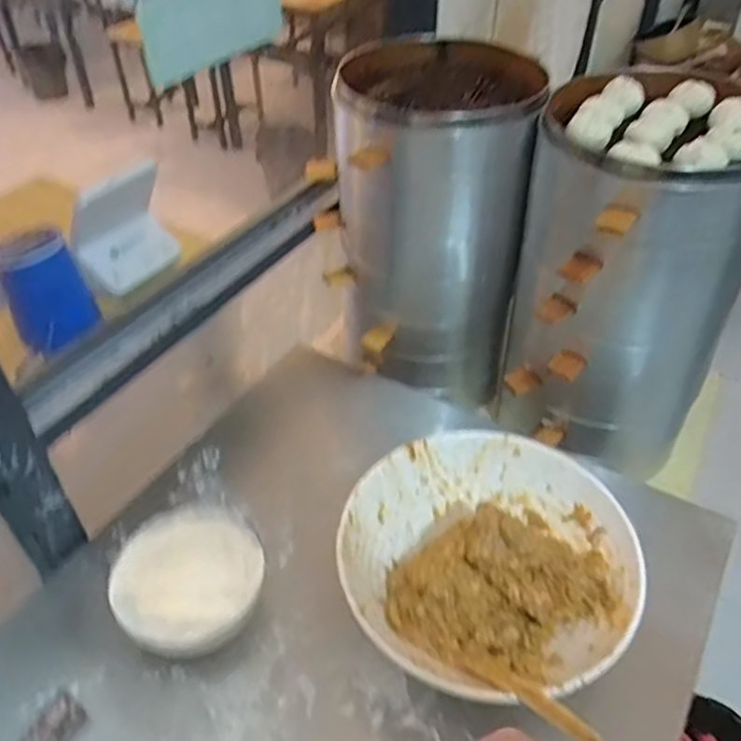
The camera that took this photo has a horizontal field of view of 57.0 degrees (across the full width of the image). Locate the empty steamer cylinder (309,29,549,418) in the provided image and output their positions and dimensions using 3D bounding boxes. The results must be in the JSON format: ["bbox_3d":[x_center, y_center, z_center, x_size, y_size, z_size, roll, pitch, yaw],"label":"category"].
[{"bbox_3d":[0.077,-0.189,0.943,0.246,0.417,0.236,1,42,1],"label":"empty steamer cylinder"}]

